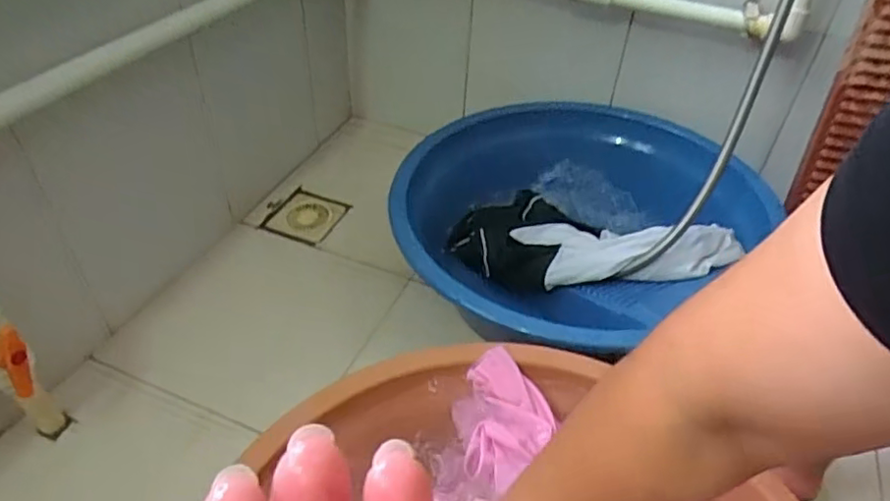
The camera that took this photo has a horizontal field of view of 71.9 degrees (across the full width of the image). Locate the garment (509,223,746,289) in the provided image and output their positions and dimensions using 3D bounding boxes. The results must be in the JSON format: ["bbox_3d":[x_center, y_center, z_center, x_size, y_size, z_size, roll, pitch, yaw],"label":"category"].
[{"bbox_3d":[0.216,-0.006,0.770,0.283,0.054,0.125,1,40,20],"label":"garment"}]

